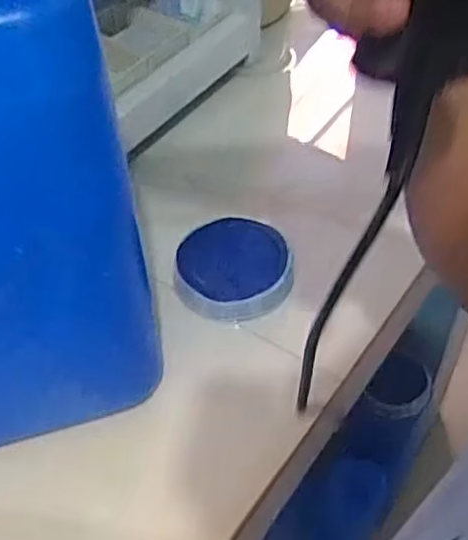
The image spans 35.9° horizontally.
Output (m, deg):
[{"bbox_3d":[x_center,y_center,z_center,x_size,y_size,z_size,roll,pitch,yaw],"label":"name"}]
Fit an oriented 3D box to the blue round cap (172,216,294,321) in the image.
[{"bbox_3d":[-0.003,-0.005,0.727,0.114,0.033,0.112,-1,49,1],"label":"blue round cap"}]

